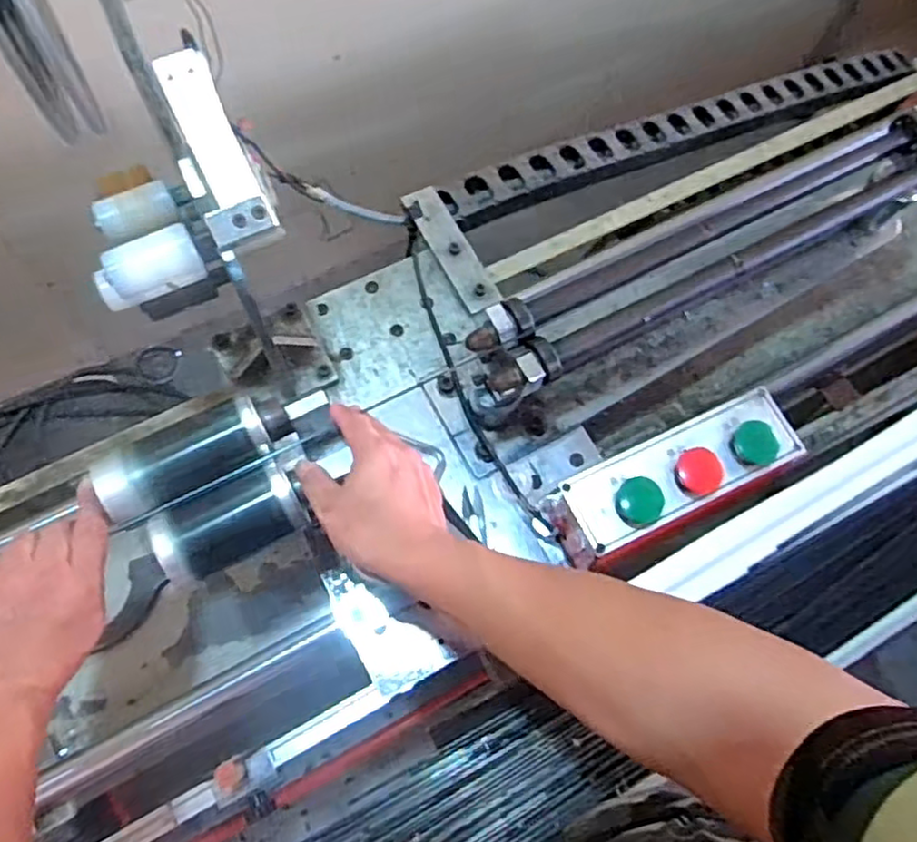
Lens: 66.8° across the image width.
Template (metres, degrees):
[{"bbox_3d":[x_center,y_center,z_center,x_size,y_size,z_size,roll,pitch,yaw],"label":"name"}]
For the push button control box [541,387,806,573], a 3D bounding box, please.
[{"bbox_3d":[0.194,0.052,0.636,0.229,0.093,0.086,-27,75,-9],"label":"push button control box"}]

